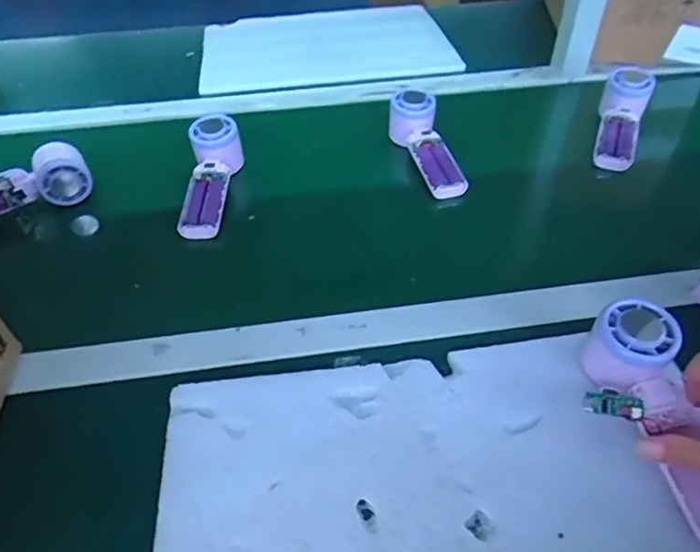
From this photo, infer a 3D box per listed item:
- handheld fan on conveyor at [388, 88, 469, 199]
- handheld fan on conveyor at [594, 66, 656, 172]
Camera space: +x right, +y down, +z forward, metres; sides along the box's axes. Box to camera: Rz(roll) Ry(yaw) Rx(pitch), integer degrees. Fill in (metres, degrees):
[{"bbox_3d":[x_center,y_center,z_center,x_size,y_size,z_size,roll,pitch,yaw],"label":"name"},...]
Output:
[{"bbox_3d":[0.094,-0.155,0.655,0.047,0.052,0.156,-15,65,-15],"label":"handheld fan on conveyor"},{"bbox_3d":[0.347,-0.205,0.696,0.056,0.069,0.167,21,51,18],"label":"handheld fan on conveyor"}]

